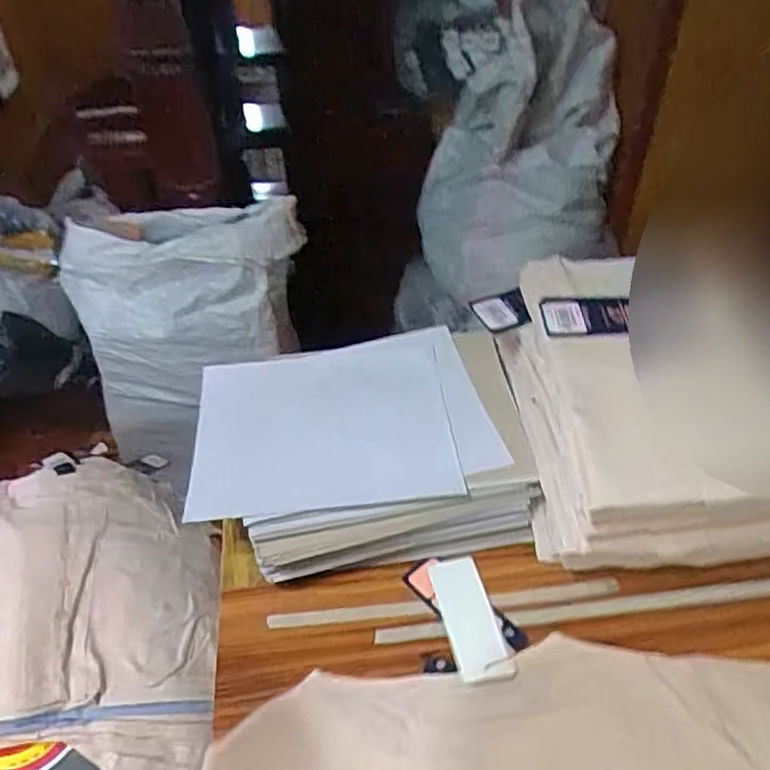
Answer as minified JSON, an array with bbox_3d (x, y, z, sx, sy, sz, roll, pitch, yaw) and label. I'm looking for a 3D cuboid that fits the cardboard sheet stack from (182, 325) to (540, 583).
[{"bbox_3d":[-0.028,0.062,0.686,0.332,0.114,0.238,-10,43,-10],"label":"cardboard sheet stack"}]

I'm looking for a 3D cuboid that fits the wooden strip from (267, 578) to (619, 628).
[{"bbox_3d":[0.054,0.198,0.610,0.317,0.010,0.013,-4,42,-3],"label":"wooden strip"}]

